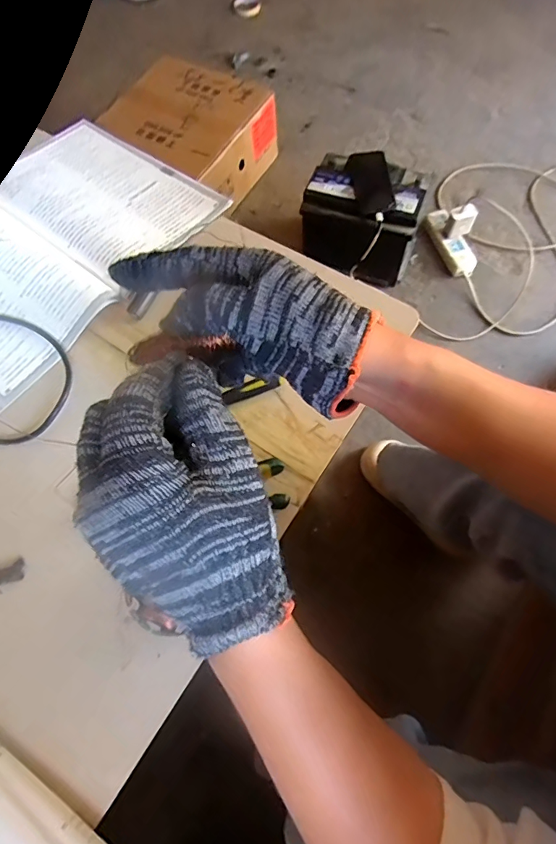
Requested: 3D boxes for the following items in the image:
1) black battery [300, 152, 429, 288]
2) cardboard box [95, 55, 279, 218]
[{"bbox_3d":[0.177,-0.430,0.967,0.231,0.180,0.184,17,70,10],"label":"black battery"},{"bbox_3d":[-0.208,-0.692,1.105,0.324,0.160,0.301,28,72,14],"label":"cardboard box"}]

